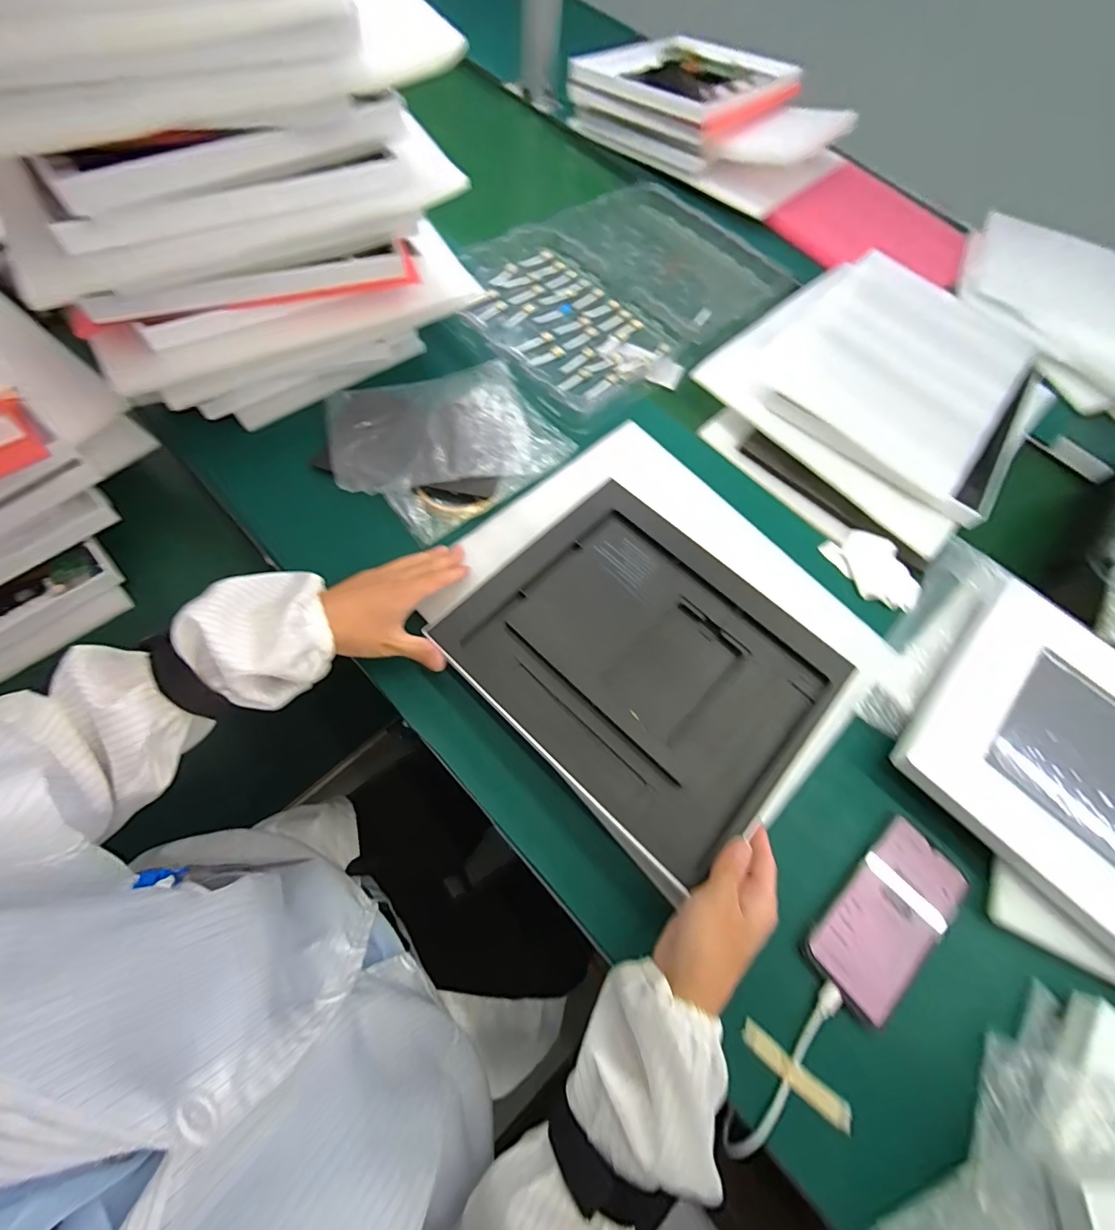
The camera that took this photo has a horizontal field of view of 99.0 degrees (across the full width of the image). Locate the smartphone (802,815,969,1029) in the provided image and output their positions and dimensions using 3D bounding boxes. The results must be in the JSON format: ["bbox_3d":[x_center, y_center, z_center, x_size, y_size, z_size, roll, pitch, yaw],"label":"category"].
[{"bbox_3d":[0.265,0.237,0.378,0.146,0.014,0.068,-36,75,-20],"label":"smartphone"}]

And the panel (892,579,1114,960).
[{"bbox_3d":[0.493,0.156,0.414,0.258,0.029,0.324,-41,74,-17],"label":"panel"}]

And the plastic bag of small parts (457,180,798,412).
[{"bbox_3d":[0.096,-0.458,0.662,0.473,0.047,0.323,-37,75,-20],"label":"plastic bag of small parts"}]

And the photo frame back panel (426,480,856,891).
[{"bbox_3d":[0.077,0.033,0.420,0.291,0.012,0.239,41,71,14],"label":"photo frame back panel"}]

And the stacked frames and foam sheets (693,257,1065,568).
[{"bbox_3d":[0.401,-0.282,0.579,0.372,0.061,0.334,-41,77,-21],"label":"stacked frames and foam sheets"}]

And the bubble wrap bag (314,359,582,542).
[{"bbox_3d":[-0.129,-0.193,0.517,0.223,0.025,0.205,-36,75,-20],"label":"bubble wrap bag"}]

